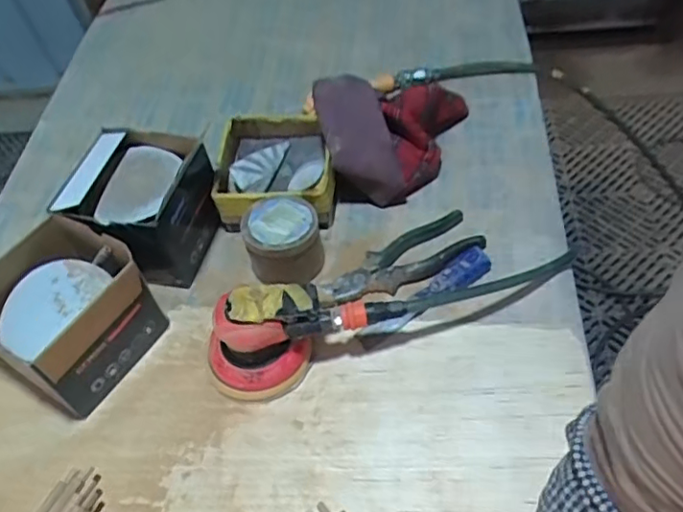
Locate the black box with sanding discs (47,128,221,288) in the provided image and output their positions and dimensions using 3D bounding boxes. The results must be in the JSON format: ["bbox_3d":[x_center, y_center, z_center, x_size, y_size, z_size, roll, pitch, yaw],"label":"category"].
[{"bbox_3d":[-0.232,-0.056,0.692,0.136,0.126,0.155,6,53,13],"label":"black box with sanding discs"}]

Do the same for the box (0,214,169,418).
[{"bbox_3d":[-0.286,0.058,0.610,0.149,0.112,0.145,21,58,23],"label":"box"}]

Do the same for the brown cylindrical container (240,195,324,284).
[{"bbox_3d":[-0.066,-0.018,0.671,0.082,0.072,0.079,-4,52,5],"label":"brown cylindrical container"}]

